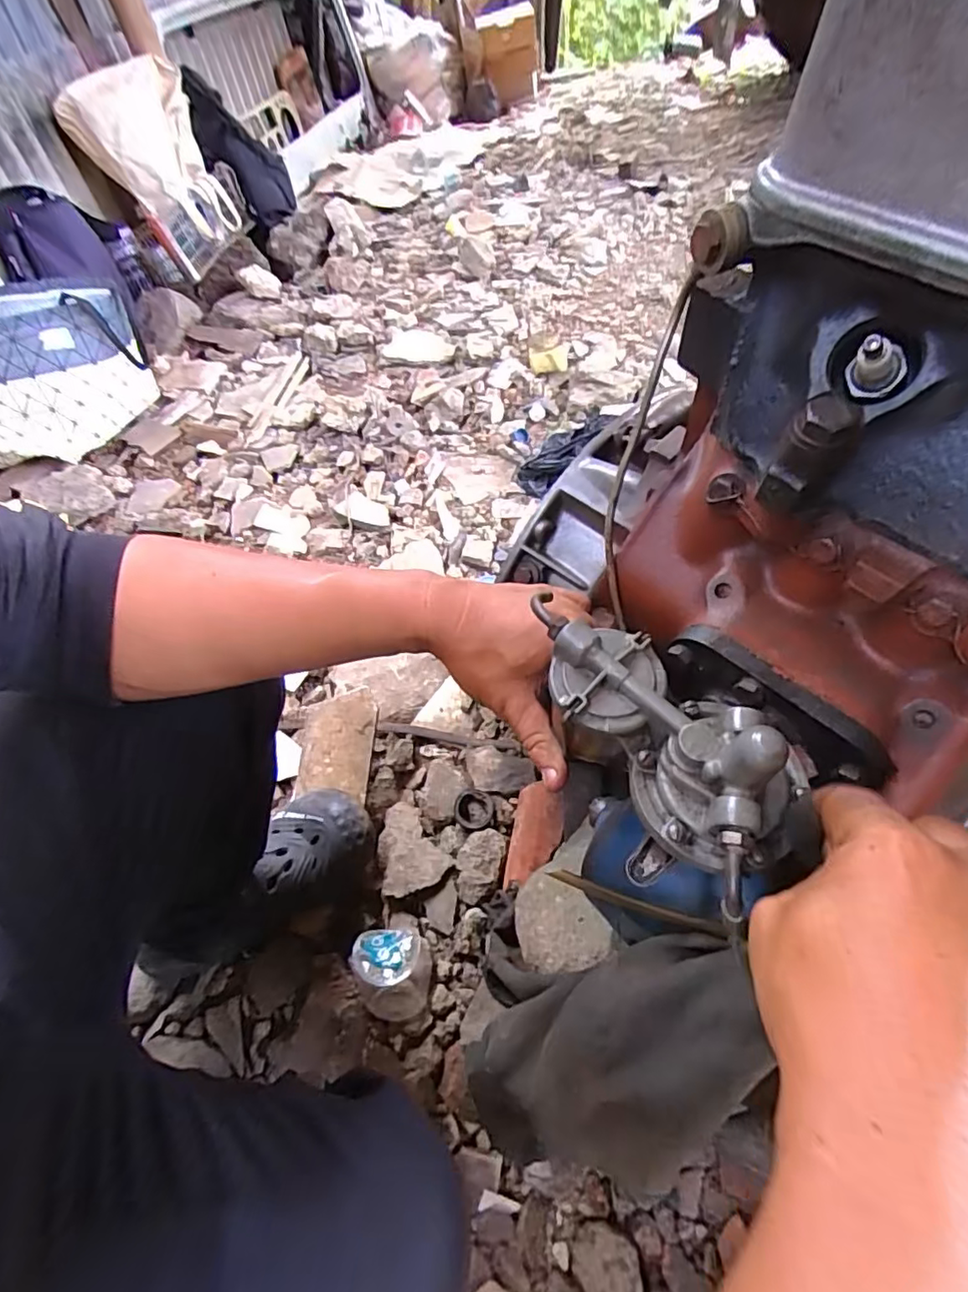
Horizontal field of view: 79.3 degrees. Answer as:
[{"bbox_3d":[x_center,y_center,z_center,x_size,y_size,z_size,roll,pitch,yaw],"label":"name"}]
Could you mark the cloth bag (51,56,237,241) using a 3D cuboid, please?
[{"bbox_3d":[-0.740,-1.085,1.295,0.268,0.298,0.194,-24,57,-11],"label":"cloth bag"}]

